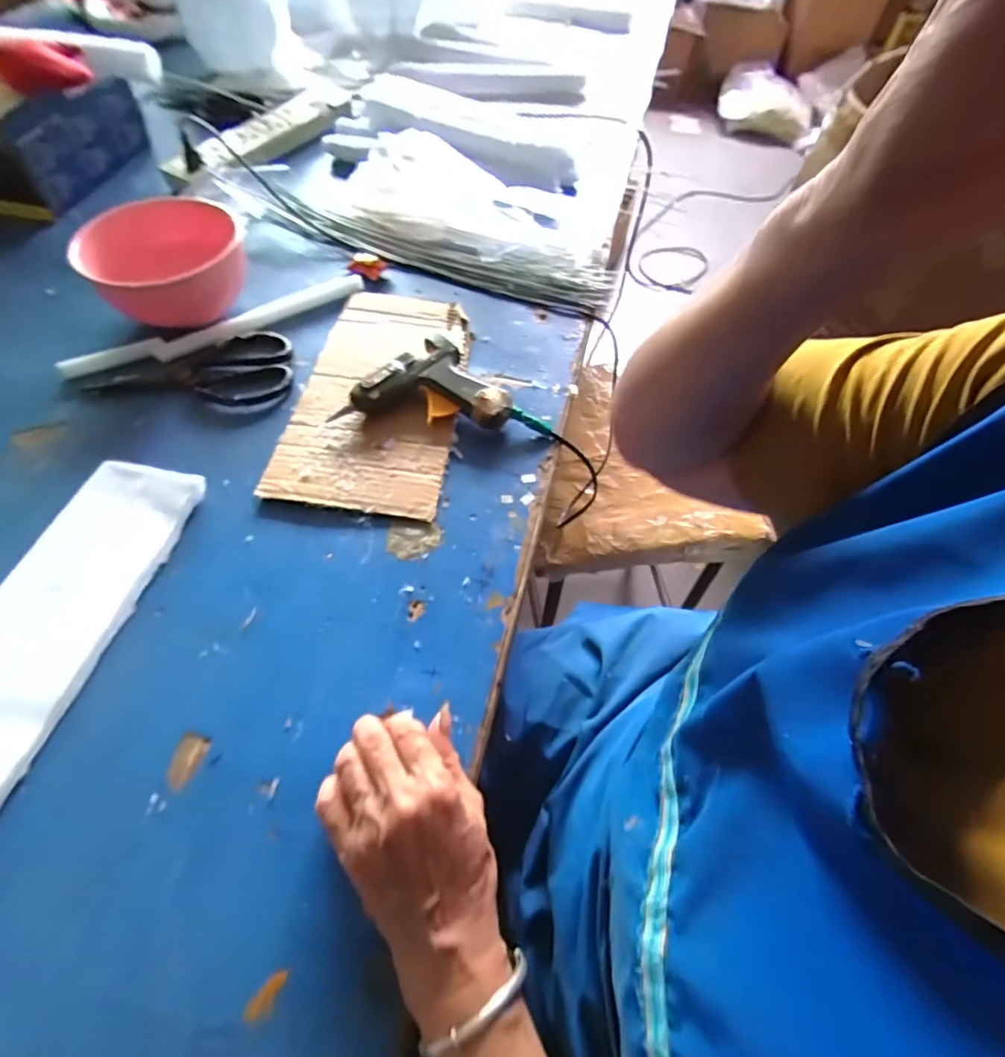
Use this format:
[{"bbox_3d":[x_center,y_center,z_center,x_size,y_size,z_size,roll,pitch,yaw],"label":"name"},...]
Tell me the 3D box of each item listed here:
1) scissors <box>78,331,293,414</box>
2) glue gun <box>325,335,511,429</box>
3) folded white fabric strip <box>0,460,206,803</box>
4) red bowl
[{"bbox_3d":[-0.291,-0.161,0.523,0.184,0.007,0.106,9,58,4],"label":"scissors"},{"bbox_3d":[-0.072,-0.133,0.493,0.157,0.036,0.086,0,58,-2],"label":"glue gun"},{"bbox_3d":[-0.323,0.090,0.358,0.093,0.014,0.331,12,58,6],"label":"folded white fabric strip"},{"bbox_3d":[-0.329,-0.264,0.538,0.145,0.082,0.118,-23,62,-16],"label":"red bowl"}]

